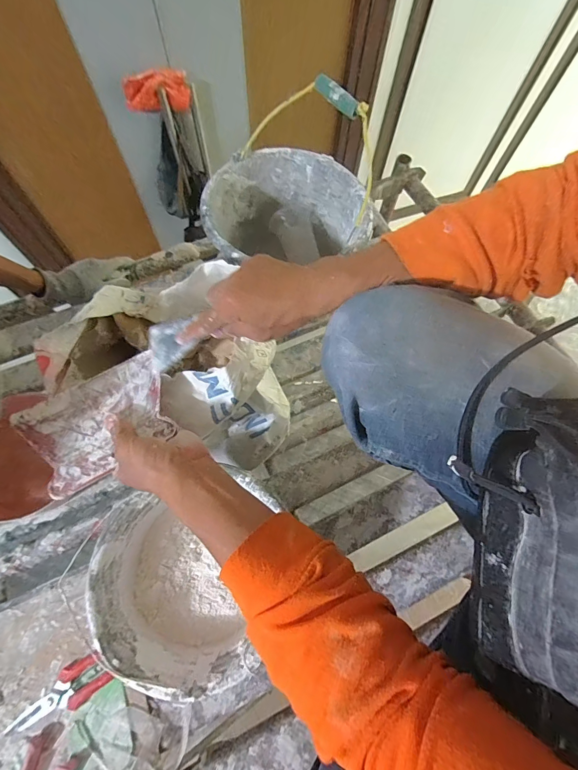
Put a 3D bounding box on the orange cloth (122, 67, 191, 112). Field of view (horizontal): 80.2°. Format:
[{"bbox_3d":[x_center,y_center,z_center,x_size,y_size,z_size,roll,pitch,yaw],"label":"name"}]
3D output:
[{"bbox_3d":[-0.519,-1.158,1.350,0.248,0.121,0.055,-23,70,-10],"label":"orange cloth"}]

